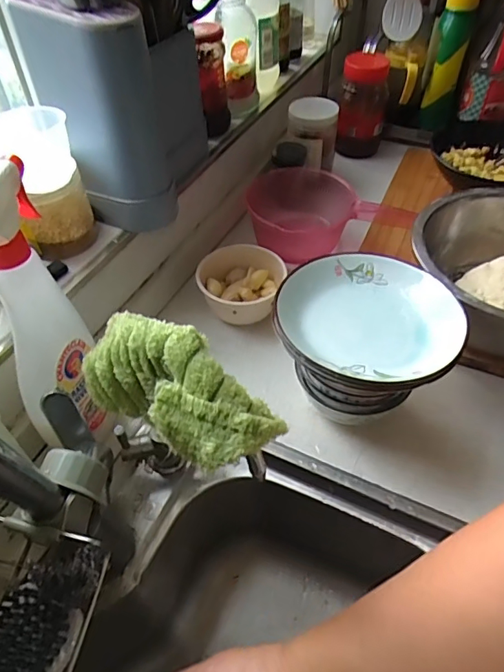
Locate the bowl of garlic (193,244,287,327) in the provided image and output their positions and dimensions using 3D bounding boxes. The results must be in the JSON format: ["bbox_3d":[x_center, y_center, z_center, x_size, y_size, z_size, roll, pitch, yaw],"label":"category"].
[{"bbox_3d":[-0.017,-0.064,0.631,0.108,0.059,0.106,0,48,1],"label":"bowl of garlic"}]

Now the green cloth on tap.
[{"bbox_3d":[-0.058,0.029,0.294,0.166,0.072,0.058,12,45,43],"label":"green cloth on tap"}]

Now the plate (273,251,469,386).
[{"bbox_3d":[0.110,-0.017,0.460,0.166,0.030,0.165,0,48,1],"label":"plate"}]

